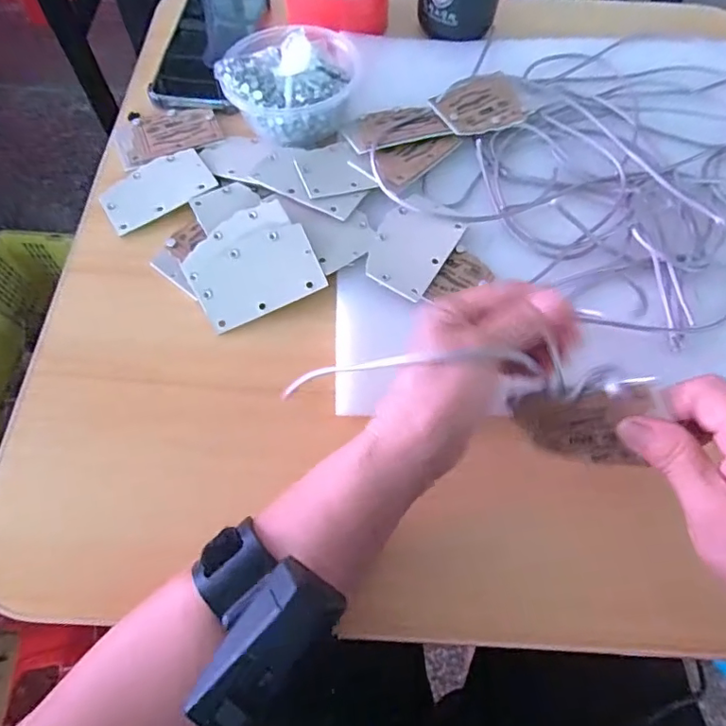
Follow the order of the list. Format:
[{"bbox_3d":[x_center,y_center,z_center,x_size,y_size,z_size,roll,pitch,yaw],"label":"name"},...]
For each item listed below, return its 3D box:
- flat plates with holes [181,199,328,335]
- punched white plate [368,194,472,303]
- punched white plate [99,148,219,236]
[{"bbox_3d":[-0.079,-0.070,0.377,0.086,0.007,0.076,-28,80,-2],"label":"flat plates with holes"},{"bbox_3d":[0.037,-0.087,0.384,0.052,0.004,0.083,30,68,12],"label":"punched white plate"},{"bbox_3d":[-0.161,-0.136,0.417,0.084,0.004,0.052,-33,68,-11],"label":"punched white plate"}]

